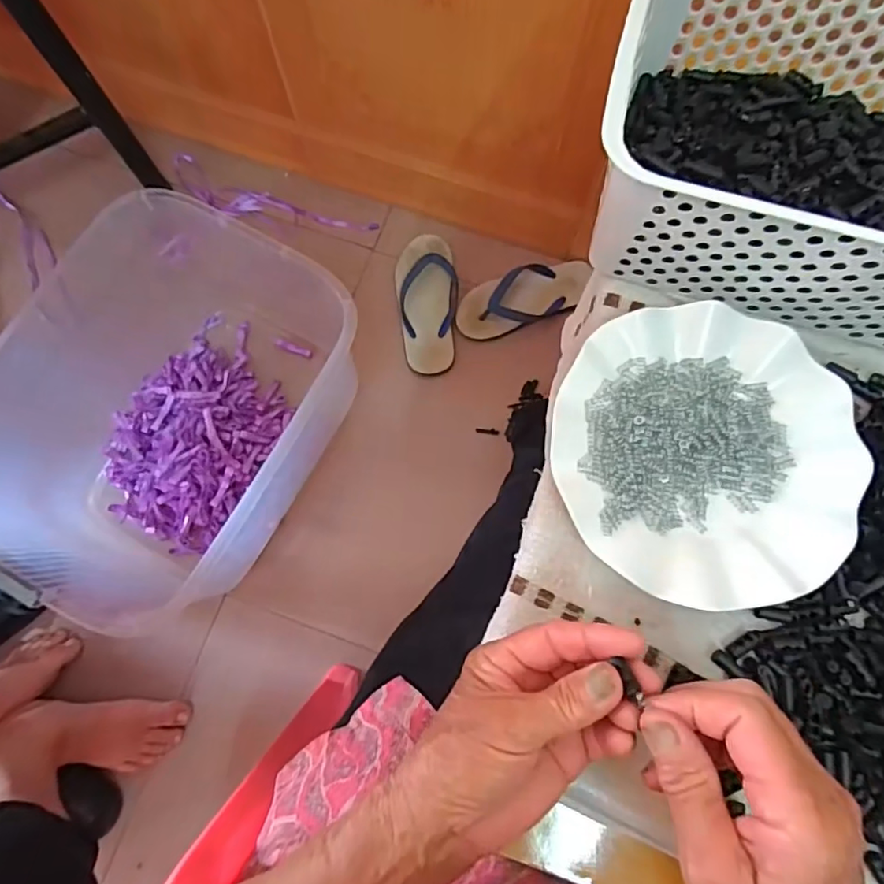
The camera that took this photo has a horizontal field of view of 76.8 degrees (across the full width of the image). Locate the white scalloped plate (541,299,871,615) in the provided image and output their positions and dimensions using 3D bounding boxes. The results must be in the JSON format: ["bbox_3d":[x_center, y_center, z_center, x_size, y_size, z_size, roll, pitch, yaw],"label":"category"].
[{"bbox_3d":[0.160,0.005,0.344,0.180,0.019,0.178,-3,78,-1],"label":"white scalloped plate"}]

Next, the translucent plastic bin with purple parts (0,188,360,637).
[{"bbox_3d":[-0.348,-0.014,0.765,0.342,0.283,0.475,31,79,6],"label":"translucent plastic bin with purple parts"}]

